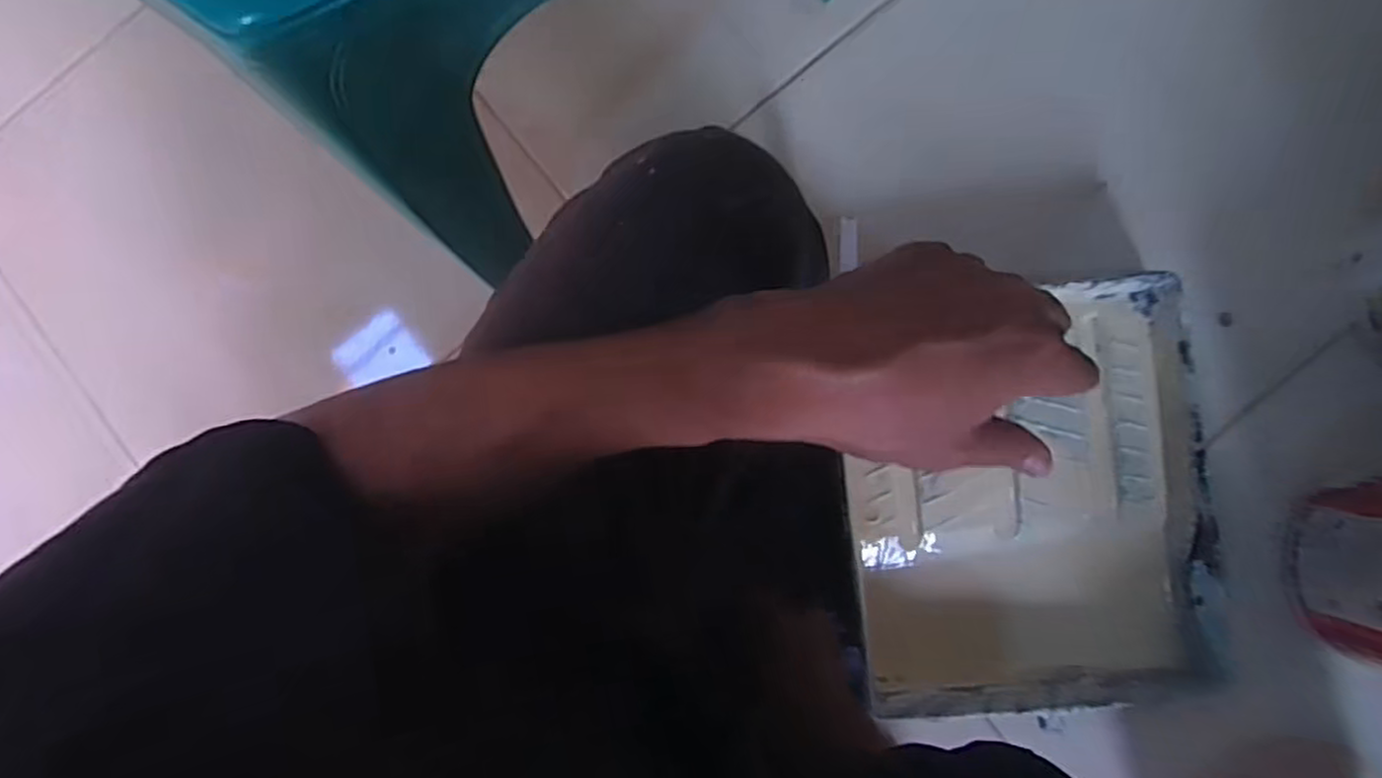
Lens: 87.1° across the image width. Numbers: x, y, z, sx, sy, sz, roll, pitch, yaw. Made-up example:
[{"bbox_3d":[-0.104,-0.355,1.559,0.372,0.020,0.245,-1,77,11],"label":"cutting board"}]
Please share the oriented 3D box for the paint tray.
[{"bbox_3d":[0.260,0.083,0.597,0.270,0.062,0.322,-4,86,4],"label":"paint tray"}]

